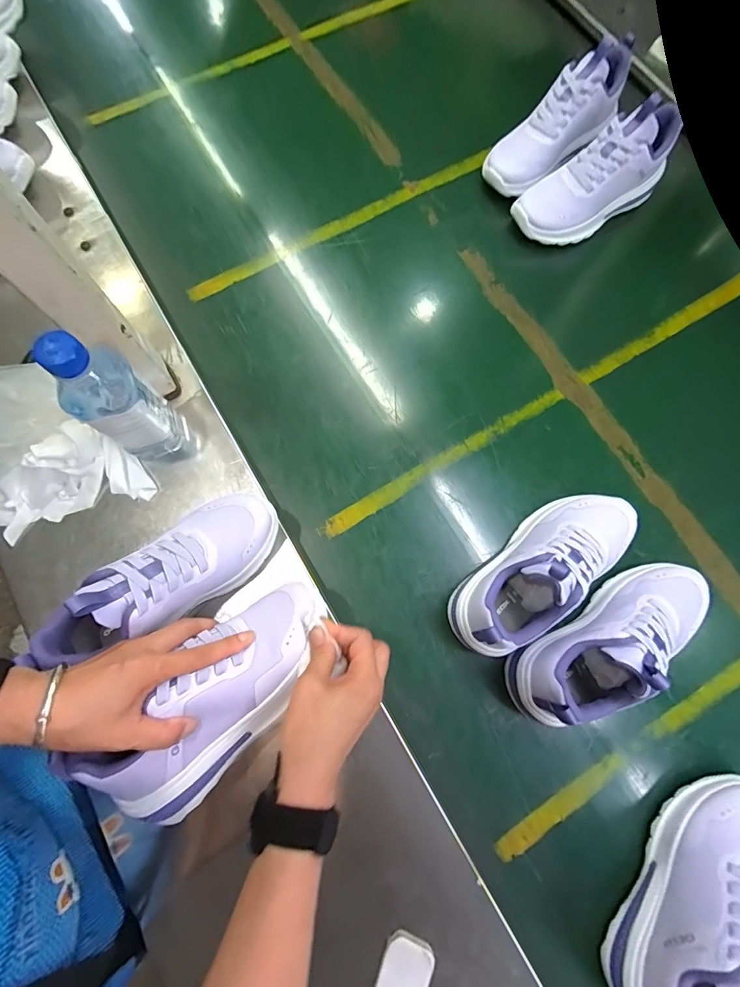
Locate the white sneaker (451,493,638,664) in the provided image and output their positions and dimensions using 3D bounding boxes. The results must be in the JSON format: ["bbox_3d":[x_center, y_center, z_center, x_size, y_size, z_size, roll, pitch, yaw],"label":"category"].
[{"bbox_3d":[0.171,0.065,0.410,0.217,0.101,0.077,-36,79,-9],"label":"white sneaker"}]

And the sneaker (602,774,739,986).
[{"bbox_3d":[0.280,0.340,0.343,0.073,0.105,0.214,31,78,7],"label":"sneaker"}]

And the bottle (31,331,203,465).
[{"bbox_3d":[-0.223,-0.077,0.389,0.053,0.162,0.062,38,79,8],"label":"bottle"}]

